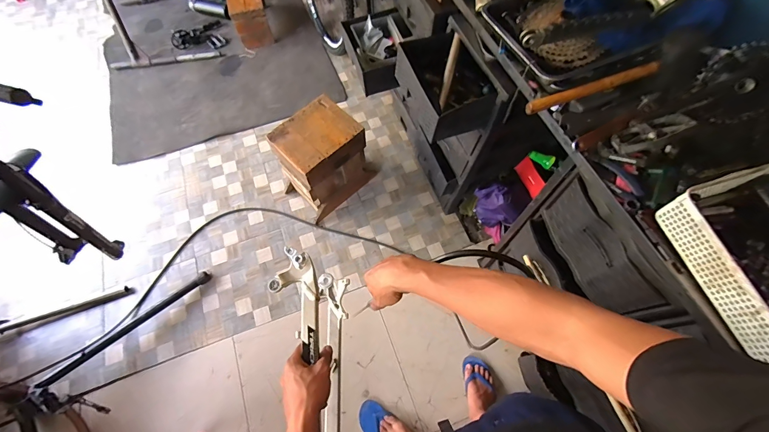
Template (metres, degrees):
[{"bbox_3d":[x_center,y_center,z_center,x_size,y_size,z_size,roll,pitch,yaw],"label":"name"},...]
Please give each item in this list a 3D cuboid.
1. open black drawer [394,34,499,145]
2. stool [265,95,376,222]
[{"bbox_3d":[0.190,-0.452,1.083,0.250,0.135,0.377,-19,66,-8],"label":"open black drawer"},{"bbox_3d":[-0.273,-0.251,1.536,0.355,0.423,0.272,-42,71,-17],"label":"stool"}]

